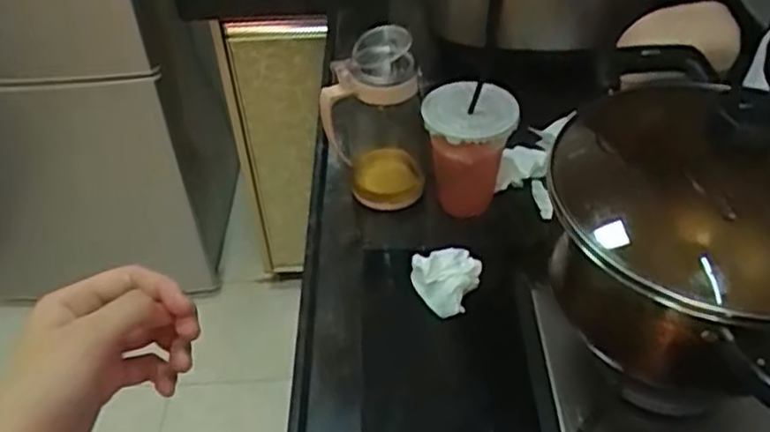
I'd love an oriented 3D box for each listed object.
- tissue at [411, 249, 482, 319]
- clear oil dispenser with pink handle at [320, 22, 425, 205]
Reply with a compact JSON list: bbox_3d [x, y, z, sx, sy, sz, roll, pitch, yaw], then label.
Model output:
[{"bbox_3d":[0.052,0.060,0.653,0.058,0.041,0.051,20,49,22],"label":"tissue"},{"bbox_3d":[-0.014,-0.100,0.719,0.093,0.185,0.081,-5,45,-2],"label":"clear oil dispenser with pink handle"}]

